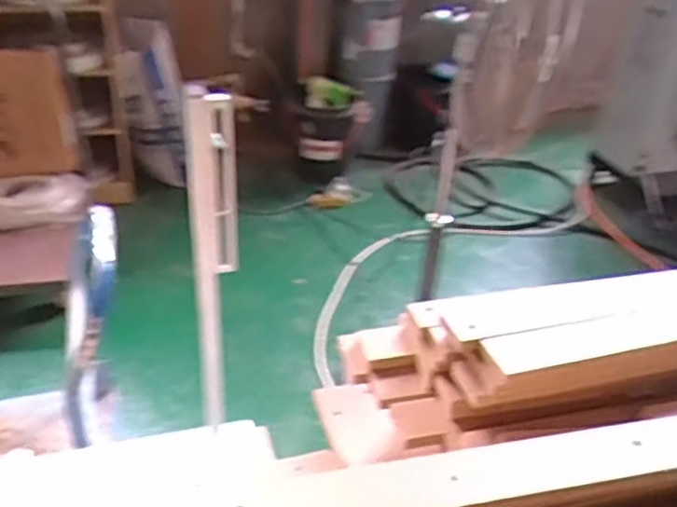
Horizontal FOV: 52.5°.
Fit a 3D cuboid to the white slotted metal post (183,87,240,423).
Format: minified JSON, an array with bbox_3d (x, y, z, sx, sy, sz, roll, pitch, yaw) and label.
[{"bbox_3d":[-0.252,0.050,1.402,0.092,0.790,0.058,4,34,-1],"label":"white slotted metal post"}]

